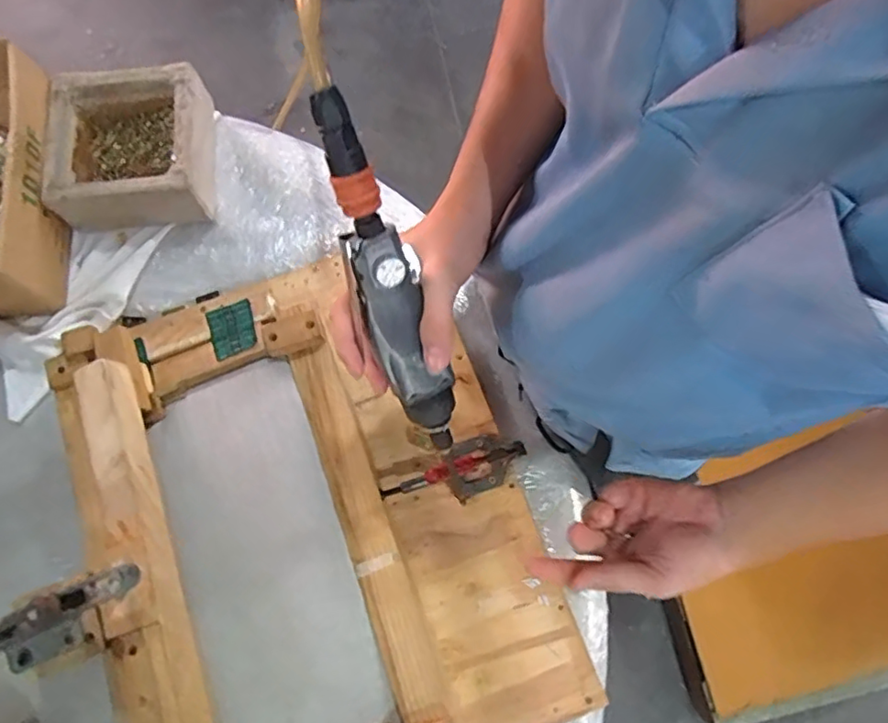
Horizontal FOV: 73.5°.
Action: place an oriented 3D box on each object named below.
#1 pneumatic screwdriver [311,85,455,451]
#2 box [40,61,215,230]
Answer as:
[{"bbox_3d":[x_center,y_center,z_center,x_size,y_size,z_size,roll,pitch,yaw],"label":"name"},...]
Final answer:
[{"bbox_3d":[-0.035,-0.038,0.420,0.043,0.285,0.034,-19,33,-4],"label":"pneumatic screwdriver"},{"bbox_3d":[-0.361,-0.248,0.698,0.166,0.072,0.171,-1,76,0],"label":"box"}]

